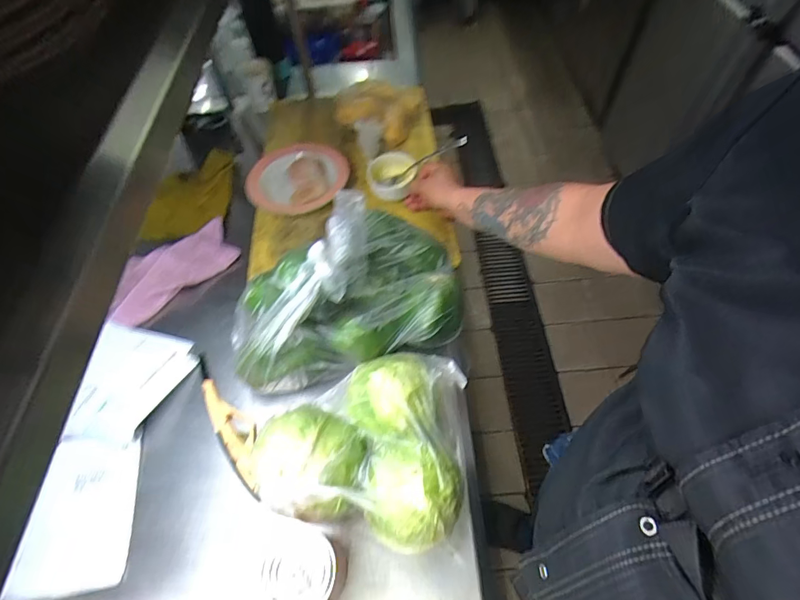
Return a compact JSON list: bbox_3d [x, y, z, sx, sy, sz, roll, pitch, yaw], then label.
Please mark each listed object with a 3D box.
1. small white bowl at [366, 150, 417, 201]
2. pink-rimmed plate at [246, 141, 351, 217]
[{"bbox_3d":[-0.020,-0.261,0.874,0.099,0.043,0.113,14,60,12],"label":"small white bowl"},{"bbox_3d":[-0.216,-0.263,0.874,0.210,0.034,0.190,-21,59,-10],"label":"pink-rimmed plate"}]

